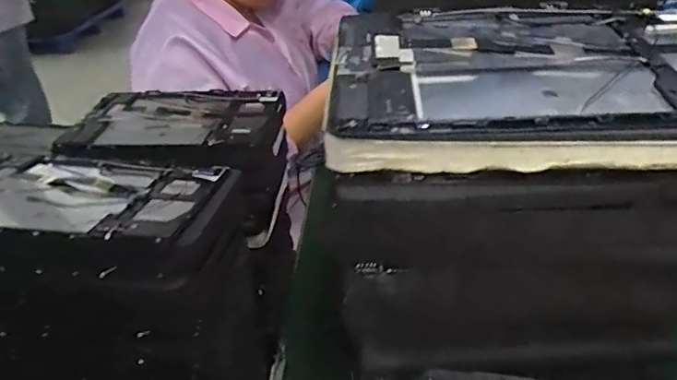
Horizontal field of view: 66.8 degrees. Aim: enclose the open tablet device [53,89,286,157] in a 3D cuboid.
[{"bbox_3d":[-0.200,-0.088,0.641,0.252,0.023,0.169,-3,32,-3],"label":"open tablet device"}]

